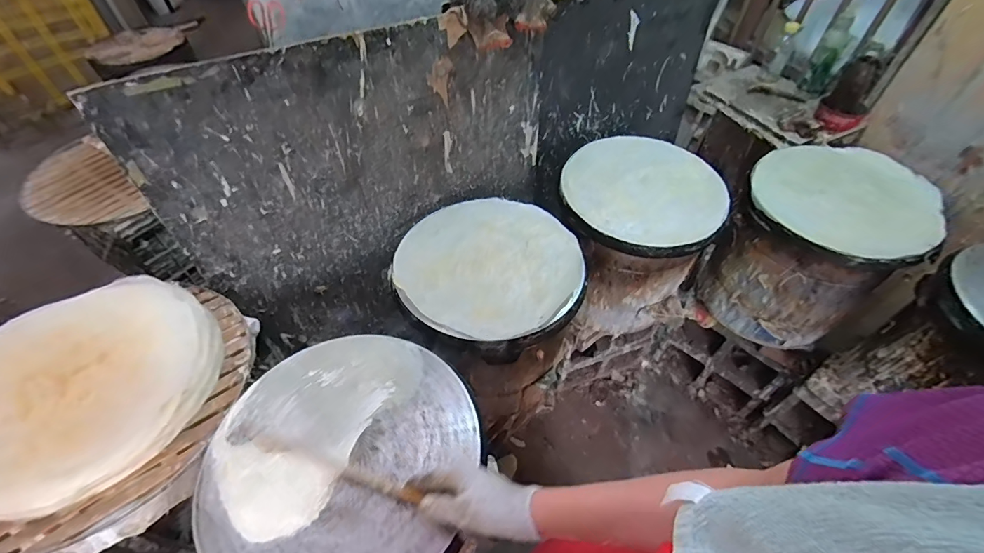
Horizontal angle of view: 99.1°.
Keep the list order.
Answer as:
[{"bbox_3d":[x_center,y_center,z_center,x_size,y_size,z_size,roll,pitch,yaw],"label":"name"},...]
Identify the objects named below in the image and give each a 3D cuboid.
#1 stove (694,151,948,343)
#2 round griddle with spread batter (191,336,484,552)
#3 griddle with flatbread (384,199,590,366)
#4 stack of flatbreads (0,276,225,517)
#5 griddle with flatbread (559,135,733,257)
[{"bbox_3d":[0.843,-0.067,1.154,0.402,0.441,0.386,-35,59,-26],"label":"stove"},{"bbox_3d":[-0.212,0.250,0.588,0.362,0.028,0.370,11,51,8],"label":"round griddle with spread batter"},{"bbox_3d":[-0.002,-0.030,0.871,0.387,0.041,0.390,27,55,20],"label":"griddle with flatbread"},{"bbox_3d":[-0.672,0.172,0.688,0.380,0.070,0.384,3,50,1],"label":"stack of flatbreads"},{"bbox_3d":[0.360,-0.203,0.999,0.380,0.063,0.359,1,50,-1],"label":"griddle with flatbread"}]

